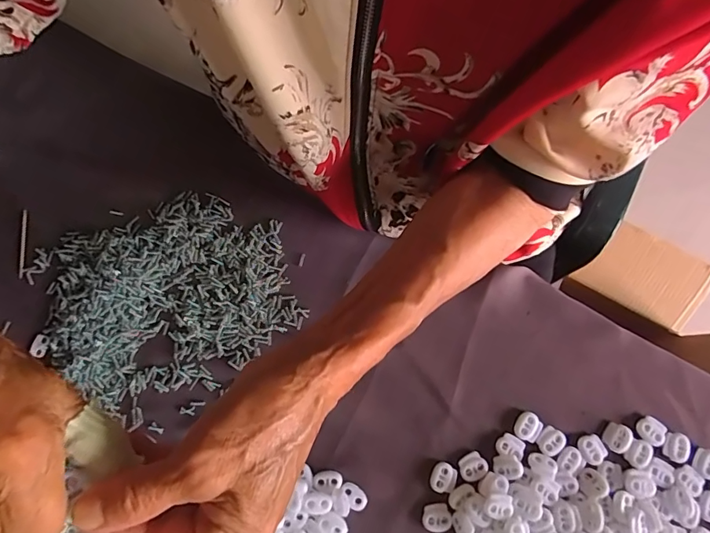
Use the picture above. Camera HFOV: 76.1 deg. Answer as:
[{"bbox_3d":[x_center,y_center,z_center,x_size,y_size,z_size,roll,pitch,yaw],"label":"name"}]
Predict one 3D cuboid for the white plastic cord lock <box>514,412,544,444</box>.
[{"bbox_3d":[0.140,0.129,0.364,0.020,0.004,0.022,23,75,7],"label":"white plastic cord lock"}]

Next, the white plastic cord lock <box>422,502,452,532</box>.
[{"bbox_3d":[0.063,0.194,0.352,0.021,0.006,0.019,-11,74,-3],"label":"white plastic cord lock"}]

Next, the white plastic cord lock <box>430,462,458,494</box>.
[{"bbox_3d":[0.069,0.166,0.357,0.019,0.005,0.022,22,75,6],"label":"white plastic cord lock"}]

